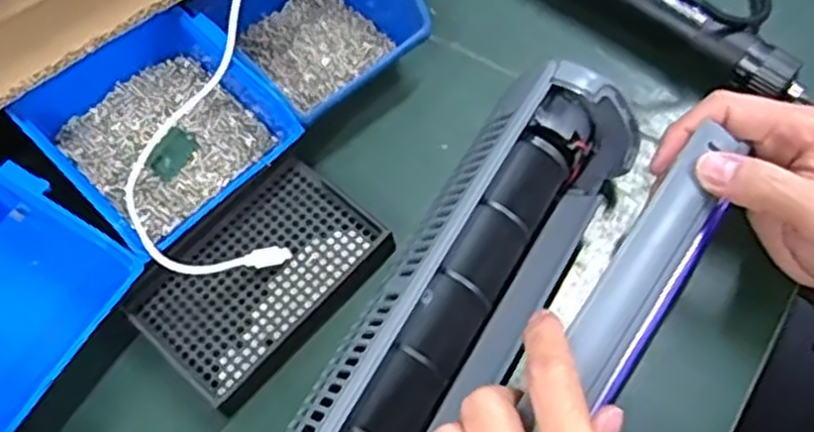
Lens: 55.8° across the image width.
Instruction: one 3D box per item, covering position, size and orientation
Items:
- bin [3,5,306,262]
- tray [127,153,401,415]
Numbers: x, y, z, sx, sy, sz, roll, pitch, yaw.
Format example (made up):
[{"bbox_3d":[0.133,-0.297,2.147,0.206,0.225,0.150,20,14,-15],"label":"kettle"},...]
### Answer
[{"bbox_3d":[-0.146,-0.053,0.456,0.115,0.058,0.129,-42,71,-16],"label":"bin"},{"bbox_3d":[-0.083,0.034,0.441,0.090,0.016,0.132,39,72,19],"label":"tray"}]

